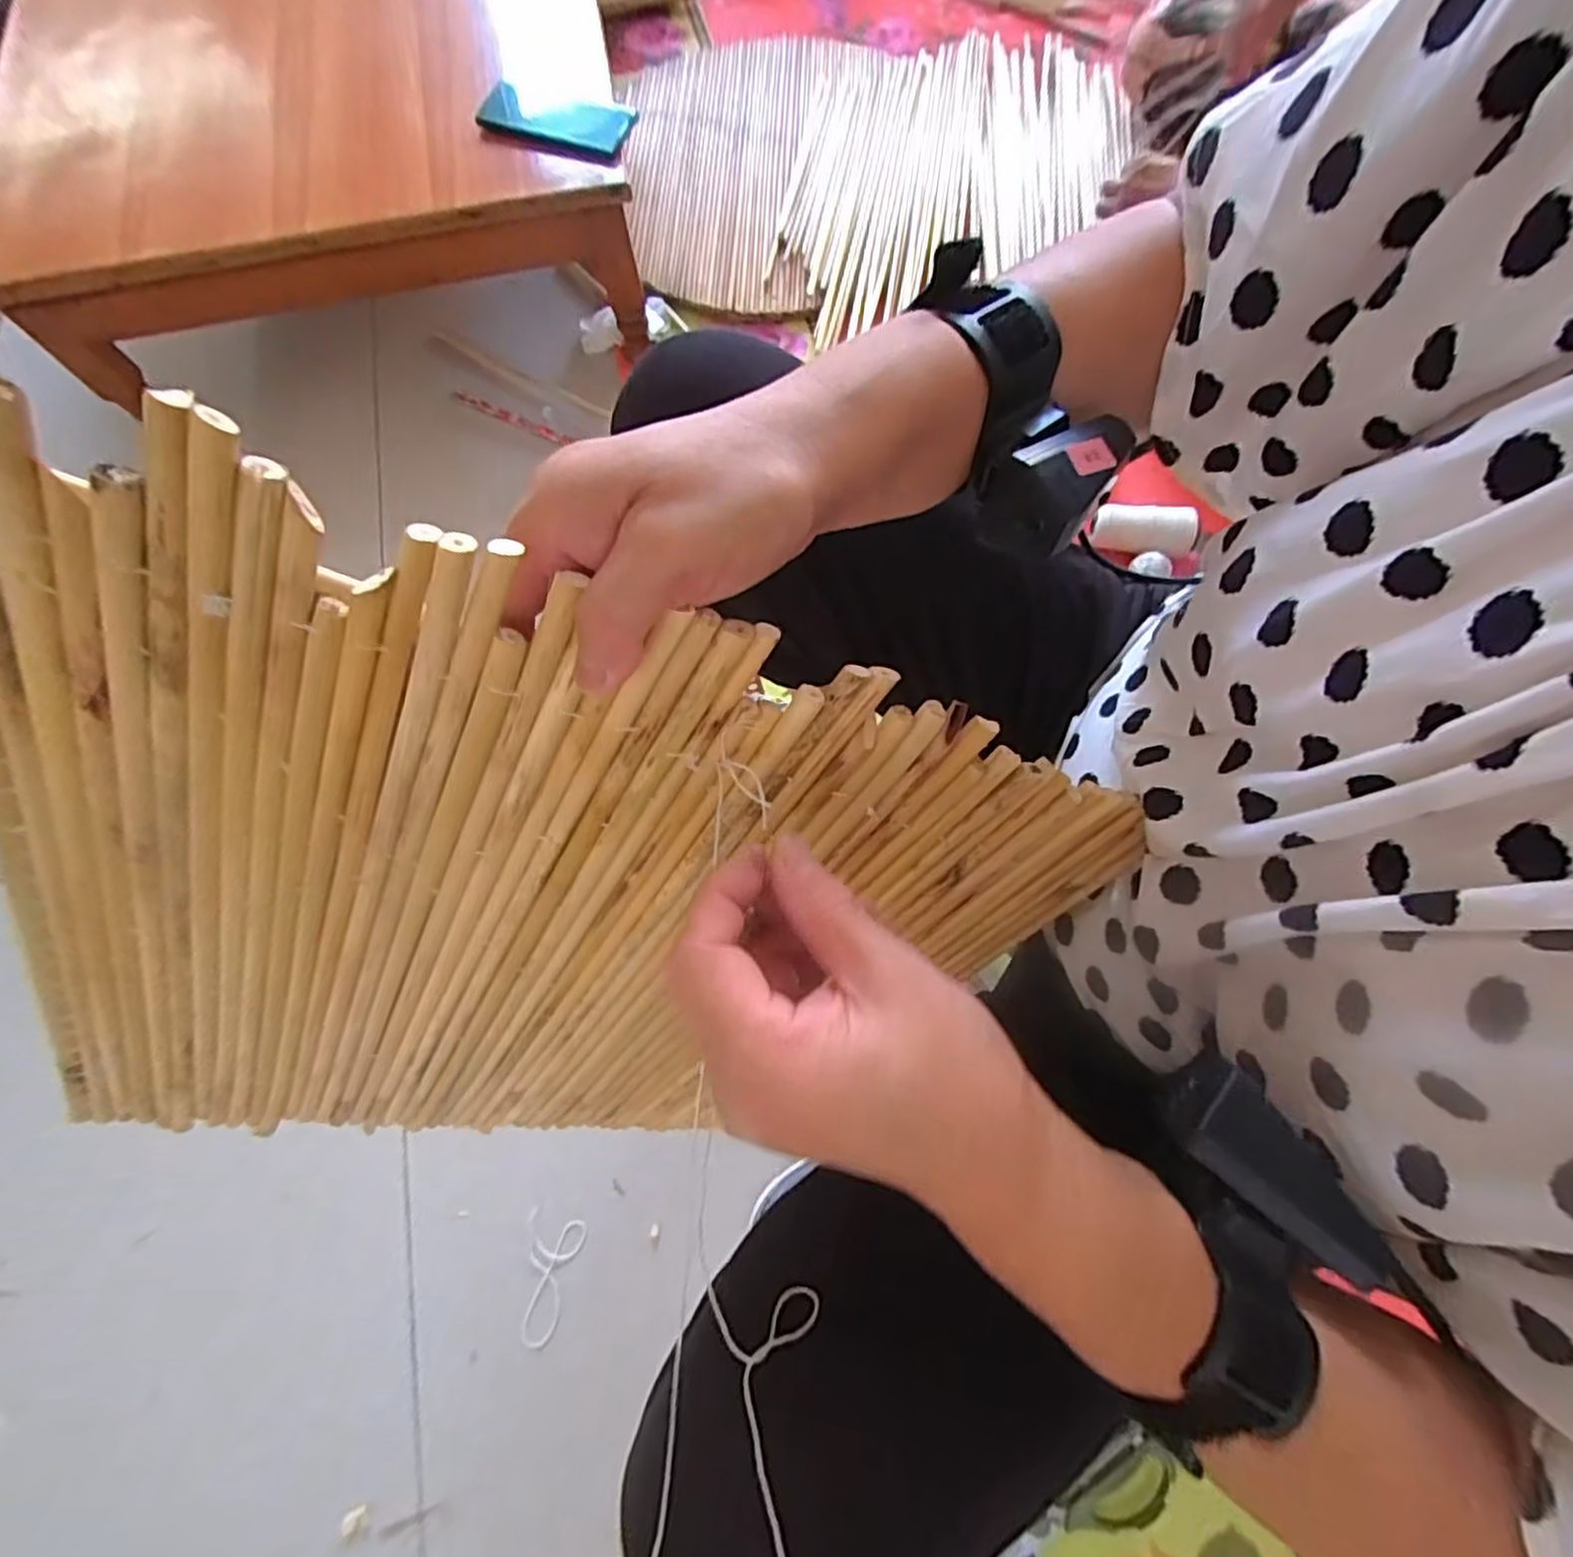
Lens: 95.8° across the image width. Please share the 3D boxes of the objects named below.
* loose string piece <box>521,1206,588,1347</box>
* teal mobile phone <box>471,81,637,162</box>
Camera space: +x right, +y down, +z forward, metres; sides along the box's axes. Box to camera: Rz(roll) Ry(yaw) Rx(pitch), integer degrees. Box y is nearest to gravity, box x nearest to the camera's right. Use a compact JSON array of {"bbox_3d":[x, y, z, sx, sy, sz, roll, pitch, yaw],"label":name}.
[{"bbox_3d":[-0.224,0.458,0.651,0.056,0.005,0.105,14,73,5],"label":"loose string piece"},{"bbox_3d":[-0.242,-0.705,0.760,0.152,0.016,0.071,16,81,-3],"label":"teal mobile phone"}]

